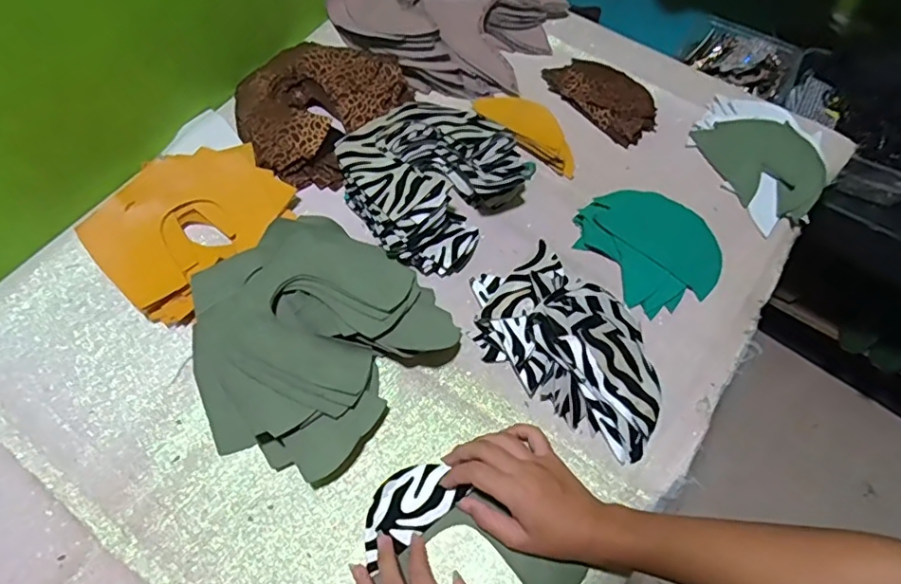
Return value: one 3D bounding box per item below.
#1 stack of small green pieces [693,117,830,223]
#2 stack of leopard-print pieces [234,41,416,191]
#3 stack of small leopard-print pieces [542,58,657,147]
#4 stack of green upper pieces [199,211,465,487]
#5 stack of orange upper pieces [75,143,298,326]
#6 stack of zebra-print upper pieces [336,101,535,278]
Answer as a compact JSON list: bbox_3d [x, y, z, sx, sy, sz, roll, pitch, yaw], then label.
[{"bbox_3d":[0.340,-0.144,0.624,0.091,0.034,0.141,-27,65,-15],"label":"stack of small green pieces"},{"bbox_3d":[-0.159,-0.213,0.654,0.169,0.038,0.190,26,64,13],"label":"stack of leopard-print pieces"},{"bbox_3d":[0.182,-0.234,0.683,0.077,0.026,0.141,-40,69,-20],"label":"stack of small leopard-print pieces"},{"bbox_3d":[-0.129,0.039,0.516,0.201,0.056,0.221,36,67,18],"label":"stack of green upper pieces"},{"bbox_3d":[-0.258,-0.070,0.582,0.162,0.037,0.190,37,67,18],"label":"stack of orange upper pieces"},{"bbox_3d":[-0.025,-0.122,0.592,0.174,0.061,0.178,36,66,18],"label":"stack of zebra-print upper pieces"}]

